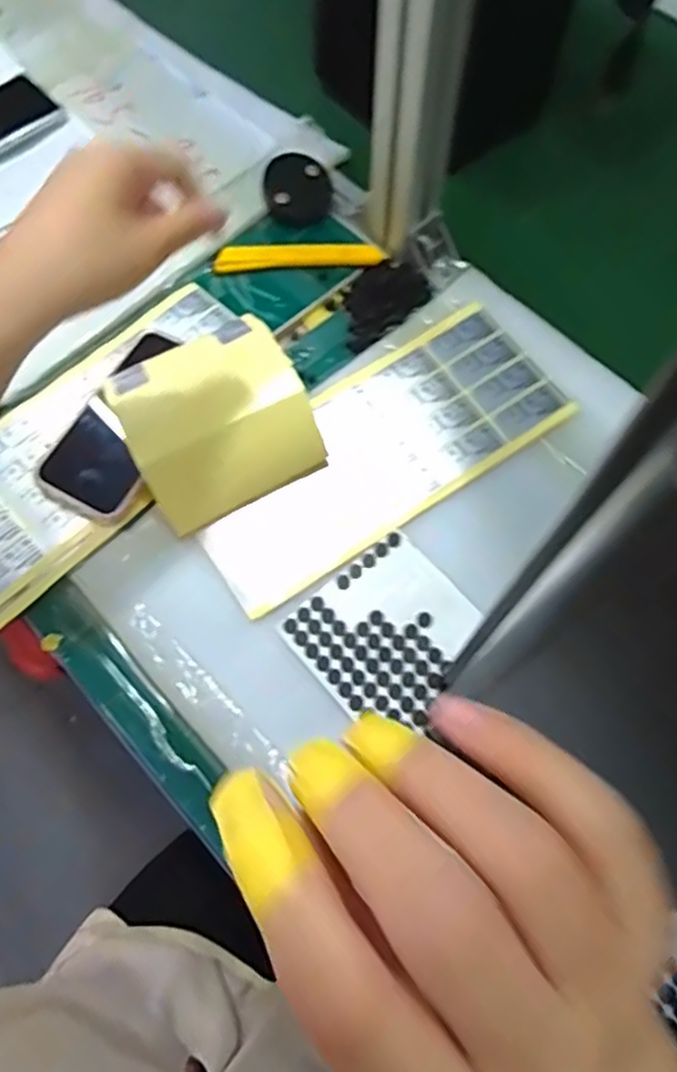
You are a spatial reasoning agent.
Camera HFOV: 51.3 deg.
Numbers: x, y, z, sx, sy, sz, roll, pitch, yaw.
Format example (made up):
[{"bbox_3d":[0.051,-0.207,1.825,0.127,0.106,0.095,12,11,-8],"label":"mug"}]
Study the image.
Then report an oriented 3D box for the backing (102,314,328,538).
[{"bbox_3d":[-0.083,-0.076,0.488,0.120,0.055,0.102,-28,70,-12],"label":"backing"}]

